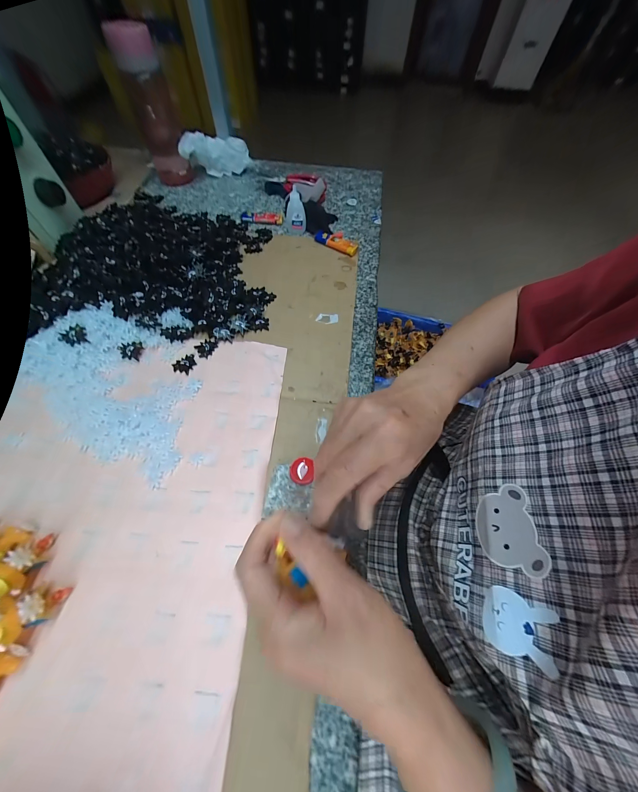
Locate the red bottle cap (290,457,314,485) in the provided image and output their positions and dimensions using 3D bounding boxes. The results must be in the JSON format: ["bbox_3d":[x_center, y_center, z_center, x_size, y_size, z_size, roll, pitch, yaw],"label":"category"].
[{"bbox_3d":[-0.016,0.072,0.261,0.022,0.006,0.025,1,60,-3],"label":"red bottle cap"}]

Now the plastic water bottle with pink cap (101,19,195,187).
[{"bbox_3d":[-0.295,-0.516,0.490,0.071,0.191,0.070,-21,63,-15],"label":"plastic water bottle with pink cap"}]

